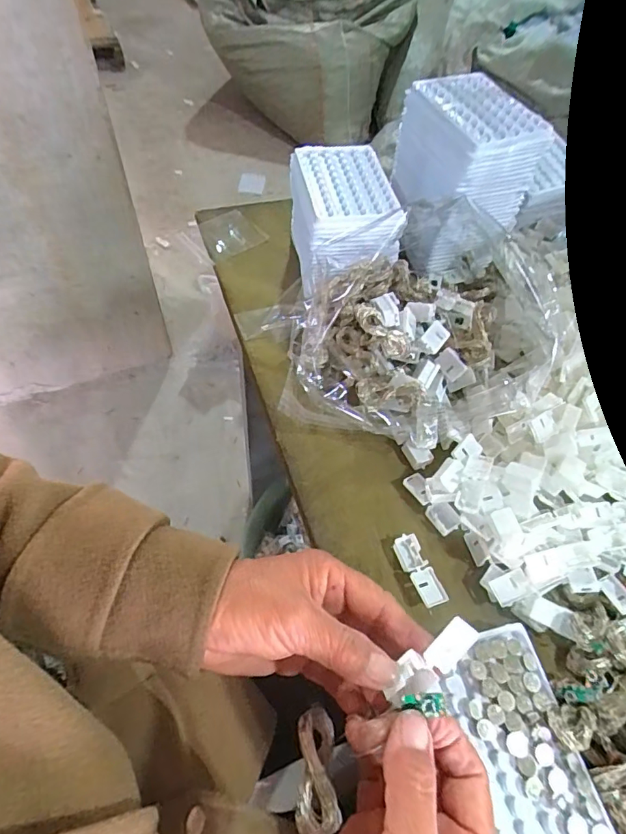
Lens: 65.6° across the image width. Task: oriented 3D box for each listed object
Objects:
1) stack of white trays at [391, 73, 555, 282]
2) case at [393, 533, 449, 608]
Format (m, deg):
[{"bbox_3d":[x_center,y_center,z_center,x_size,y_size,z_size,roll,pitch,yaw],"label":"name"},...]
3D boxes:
[{"bbox_3d":[0.156,-0.256,0.521,0.103,0.154,0.125,-13,59,-13],"label":"stack of white trays"},{"bbox_3d":[0.081,0.117,0.370,0.019,0.011,0.054,-15,59,-14],"label":"case"}]

